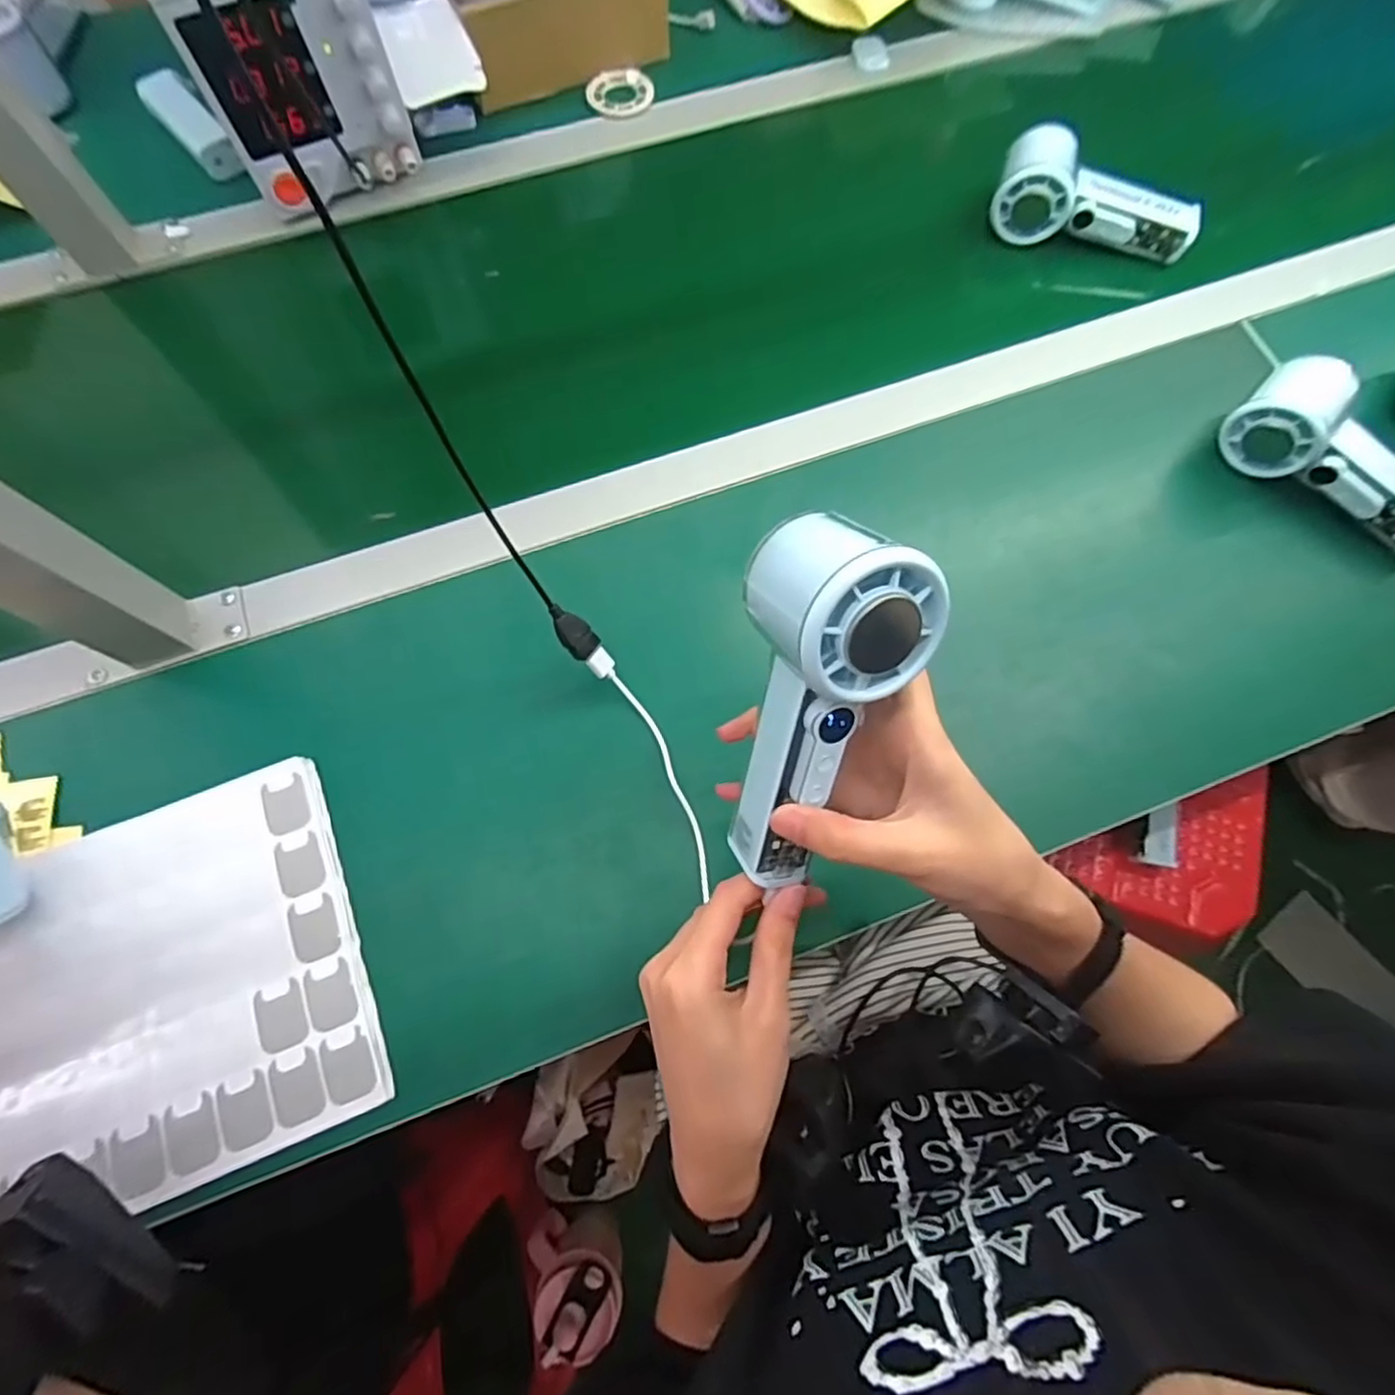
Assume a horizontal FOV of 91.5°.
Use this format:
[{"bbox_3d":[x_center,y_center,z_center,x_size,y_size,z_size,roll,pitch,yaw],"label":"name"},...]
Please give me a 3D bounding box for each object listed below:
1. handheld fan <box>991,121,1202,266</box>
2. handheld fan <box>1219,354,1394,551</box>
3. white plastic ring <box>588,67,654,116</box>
[{"bbox_3d":[0.311,-0.391,0.532,0.157,0.056,0.059,10,72,4],"label":"handheld fan"},{"bbox_3d":[0.424,-0.150,0.444,0.055,0.061,0.153,-37,75,-11],"label":"handheld fan"},{"bbox_3d":[-0.067,-0.531,0.596,0.057,0.008,0.057,0,72,0],"label":"white plastic ring"}]

